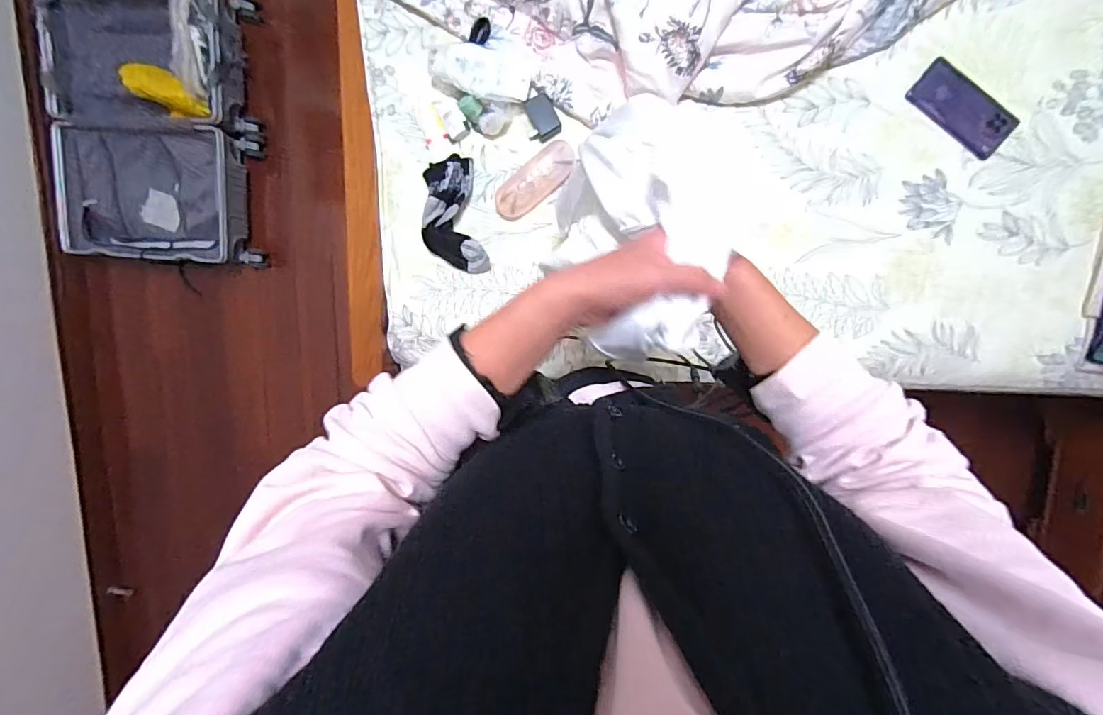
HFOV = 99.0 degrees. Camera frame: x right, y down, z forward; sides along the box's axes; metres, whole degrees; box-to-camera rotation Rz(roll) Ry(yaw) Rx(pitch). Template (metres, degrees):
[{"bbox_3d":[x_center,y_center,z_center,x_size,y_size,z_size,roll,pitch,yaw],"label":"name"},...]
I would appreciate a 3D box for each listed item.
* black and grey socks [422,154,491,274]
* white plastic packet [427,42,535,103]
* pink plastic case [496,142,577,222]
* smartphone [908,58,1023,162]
[{"bbox_3d":[-0.169,-0.236,0.792,0.094,0.051,0.189,-10,98,6],"label":"black and grey socks"},{"bbox_3d":[-0.112,-0.465,0.763,0.156,0.030,0.082,14,100,2],"label":"white plastic packet"},{"bbox_3d":[-0.028,-0.294,0.790,0.153,0.030,0.062,-39,94,9],"label":"pink plastic case"},{"bbox_3d":[0.662,-0.398,0.756,0.168,0.017,0.080,38,96,-4],"label":"smartphone"}]

